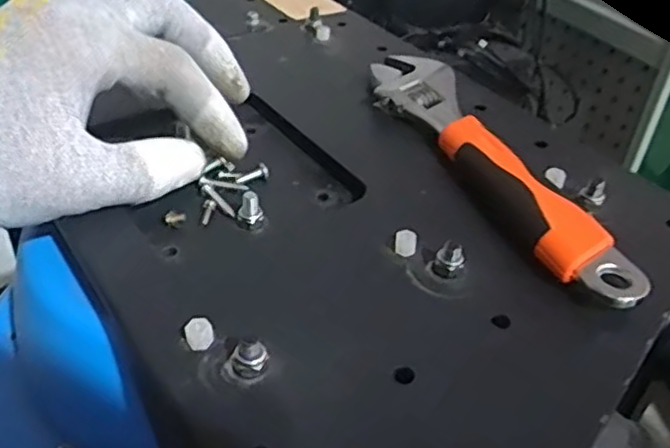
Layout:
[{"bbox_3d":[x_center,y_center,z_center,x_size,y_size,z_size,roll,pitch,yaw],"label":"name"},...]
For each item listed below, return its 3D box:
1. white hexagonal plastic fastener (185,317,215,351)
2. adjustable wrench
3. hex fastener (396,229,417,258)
[{"bbox_3d":[-0.041,0.034,0.201,0.007,0.007,0.007,-21,44,-29],"label":"white hexagonal plastic fastener"},{"bbox_3d":[0.061,-0.029,0.280,0.038,0.011,0.180,-10,40,-18],"label":"adjustable wrench"},{"bbox_3d":[0.026,0.007,0.241,0.008,0.007,0.007,6,38,3],"label":"hex fastener"}]

